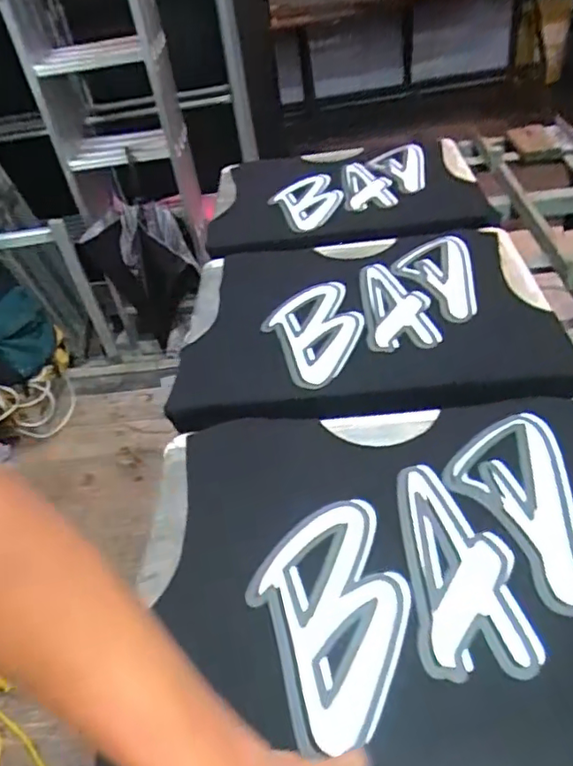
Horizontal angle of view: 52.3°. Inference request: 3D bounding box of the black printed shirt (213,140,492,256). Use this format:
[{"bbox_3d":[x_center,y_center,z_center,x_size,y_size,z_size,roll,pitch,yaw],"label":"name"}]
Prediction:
[{"bbox_3d":[0.106,-0.427,1.282,0.547,0.025,0.458,-9,43,4],"label":"black printed shirt"}]

